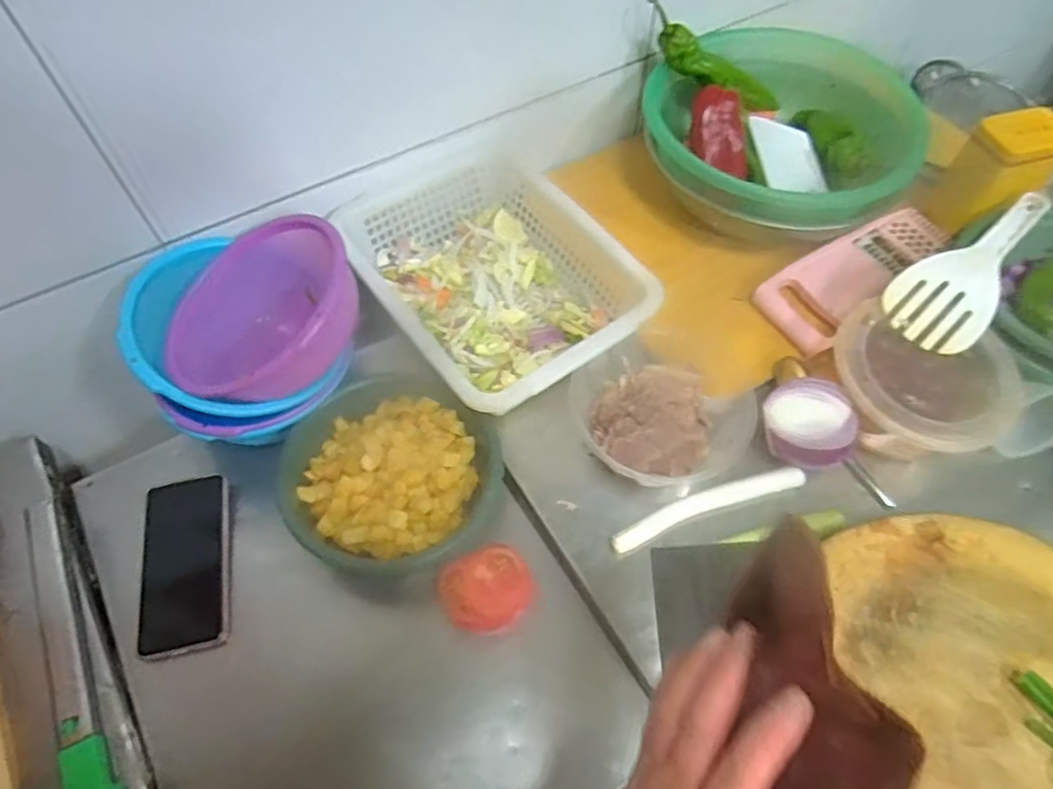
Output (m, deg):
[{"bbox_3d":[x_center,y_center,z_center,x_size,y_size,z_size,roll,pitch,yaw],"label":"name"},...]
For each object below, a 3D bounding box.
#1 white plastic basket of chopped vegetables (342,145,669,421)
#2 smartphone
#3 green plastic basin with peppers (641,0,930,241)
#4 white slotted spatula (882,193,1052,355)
[{"bbox_3d":[-0.037,-0.118,0.683,0.232,0.075,0.301,-31,64,-18],"label":"white plastic basket of chopped vegetables"},{"bbox_3d":[-0.316,0.155,0.598,0.075,0.013,0.159,-10,64,-4],"label":"smartphone"},{"bbox_3d":[0.295,-0.345,0.795,0.301,0.126,0.342,3,59,2],"label":"green plastic basin with peppers"},{"bbox_3d":[0.464,-0.135,0.667,0.251,0.022,0.090,-39,66,-21],"label":"white slotted spatula"}]

